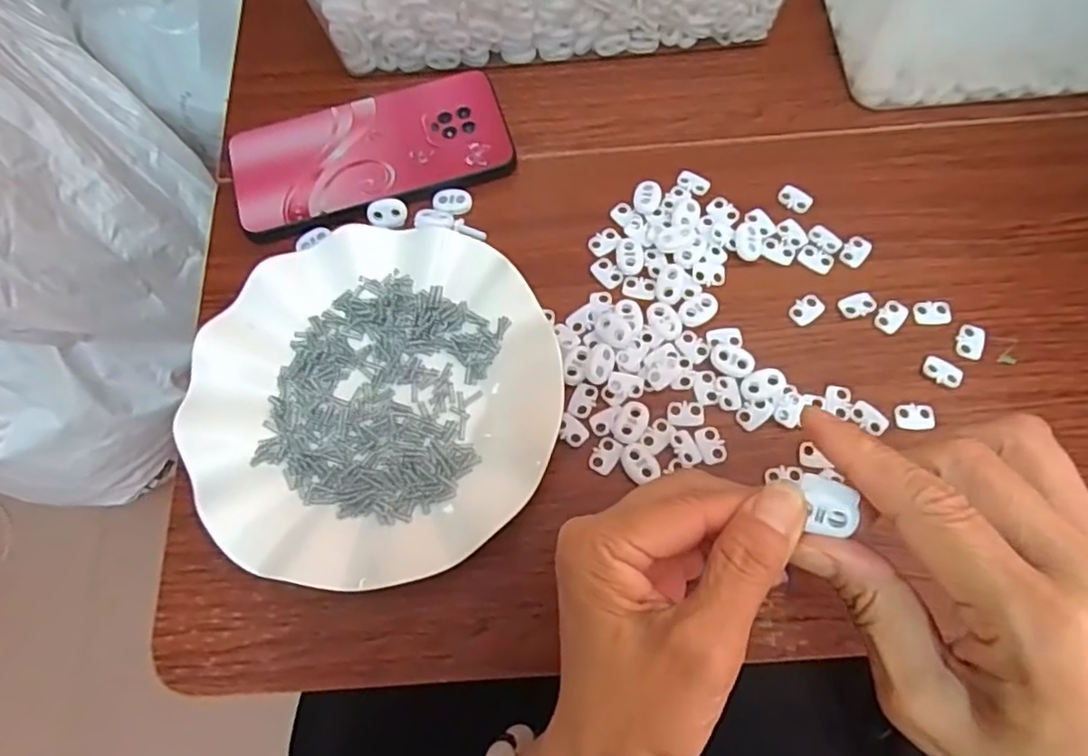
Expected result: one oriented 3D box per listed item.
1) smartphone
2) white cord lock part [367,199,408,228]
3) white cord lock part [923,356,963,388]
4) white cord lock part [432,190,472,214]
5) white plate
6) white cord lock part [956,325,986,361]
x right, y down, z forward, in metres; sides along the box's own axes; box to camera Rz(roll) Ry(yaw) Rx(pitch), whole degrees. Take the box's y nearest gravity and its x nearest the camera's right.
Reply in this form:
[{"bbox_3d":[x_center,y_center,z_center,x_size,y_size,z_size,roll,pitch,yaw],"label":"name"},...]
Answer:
[{"bbox_3d":[-0.104,-0.137,0.393,0.163,0.007,0.077,-19,71,-6],"label":"smartphone"},{"bbox_3d":[-0.091,-0.096,0.380,0.022,0.006,0.017,-10,70,-2],"label":"white cord lock part"},{"bbox_3d":[0.205,-0.003,0.336,0.019,0.004,0.013,34,74,12],"label":"white cord lock part"},{"bbox_3d":[-0.054,-0.103,0.385,0.022,0.005,0.015,5,70,3],"label":"white cord lock part"},{"bbox_3d":[-0.086,0.008,0.330,0.179,0.024,0.181,0,70,1],"label":"white plate"},{"bbox_3d":[0.224,-0.019,0.343,0.014,0.004,0.021,15,71,6],"label":"white cord lock part"}]

